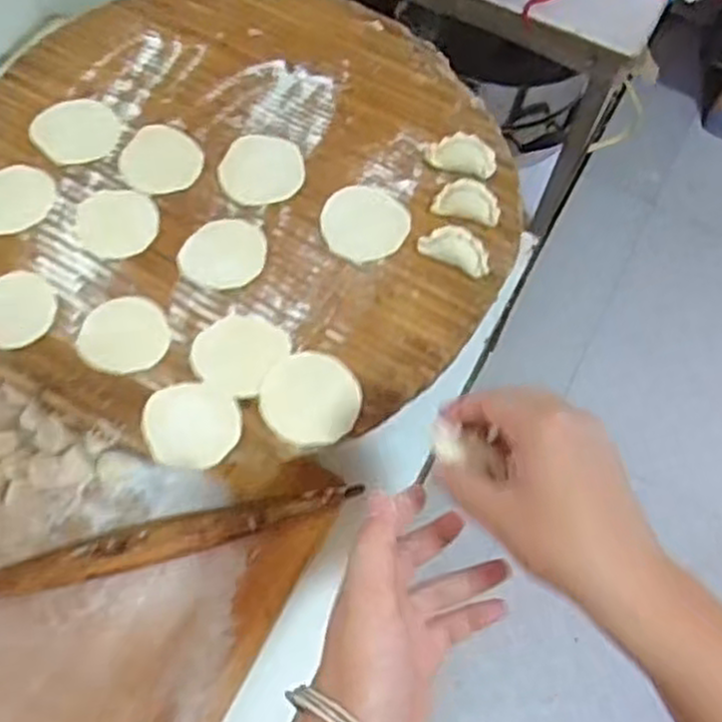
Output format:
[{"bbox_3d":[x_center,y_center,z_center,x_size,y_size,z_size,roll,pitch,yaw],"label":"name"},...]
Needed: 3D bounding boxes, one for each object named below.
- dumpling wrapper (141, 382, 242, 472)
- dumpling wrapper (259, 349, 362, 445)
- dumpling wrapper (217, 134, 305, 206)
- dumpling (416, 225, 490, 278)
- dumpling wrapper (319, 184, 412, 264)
[{"bbox_3d":[-0.117,0.044,0.541,0.064,0.006,0.061,1,70,-3],"label":"dumpling wrapper"},{"bbox_3d":[-0.036,0.027,0.552,0.069,0.005,0.066,1,70,-2],"label":"dumpling wrapper"},{"bbox_3d":[-0.082,-0.160,0.643,0.068,0.004,0.070,1,65,-2],"label":"dumpling wrapper"},{"bbox_3d":[0.074,-0.088,0.601,0.056,0.018,0.028,21,66,7],"label":"dumpling"},{"bbox_3d":[0.004,-0.112,0.622,0.069,0.004,0.068,1,65,-2],"label":"dumpling wrapper"}]

